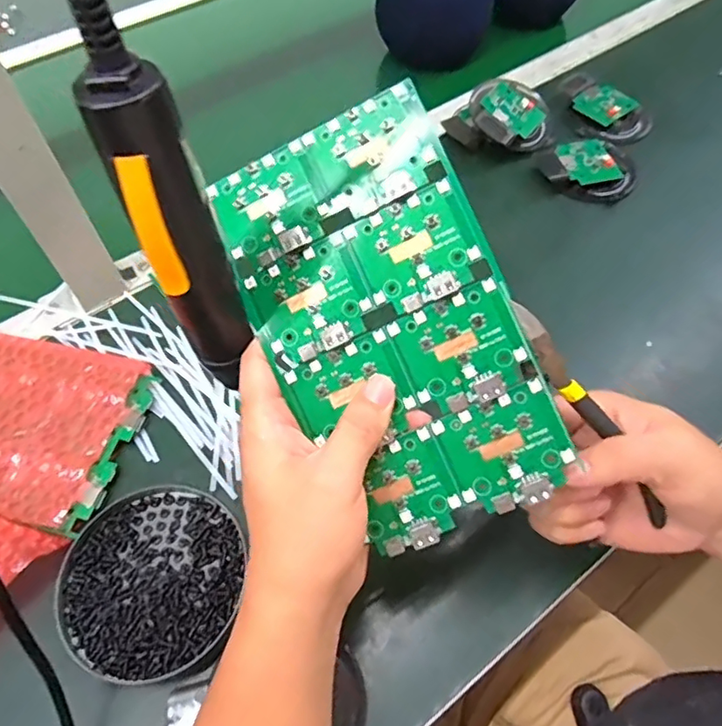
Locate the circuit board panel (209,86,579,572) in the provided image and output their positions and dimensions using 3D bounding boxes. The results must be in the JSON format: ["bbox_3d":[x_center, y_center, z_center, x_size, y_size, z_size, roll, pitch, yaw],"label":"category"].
[{"bbox_3d":[0.012,-0.020,0.285,0.121,0.008,0.213,-24,87,9],"label":"circuit board panel"}]

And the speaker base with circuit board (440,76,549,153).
[{"bbox_3d":[0.144,-0.256,0.584,0.108,0.033,0.098,14,58,10],"label":"speaker base with circuit board"}]

